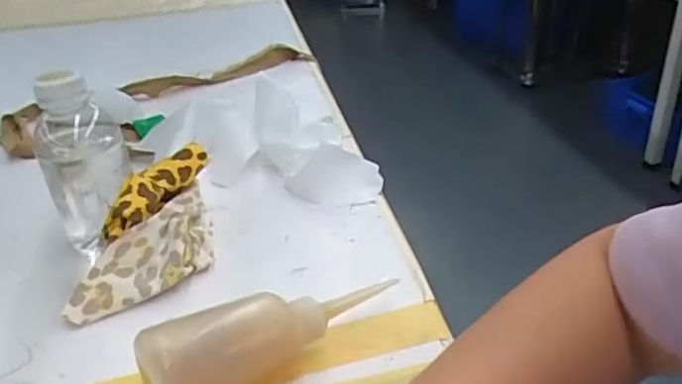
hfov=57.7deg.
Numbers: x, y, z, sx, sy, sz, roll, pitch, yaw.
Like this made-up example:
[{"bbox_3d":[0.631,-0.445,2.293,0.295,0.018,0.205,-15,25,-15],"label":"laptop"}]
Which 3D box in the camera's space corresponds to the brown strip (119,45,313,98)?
[{"bbox_3d":[-0.175,-0.179,0.918,0.281,0.028,0.035,-15,31,-17],"label":"brown strip"}]

